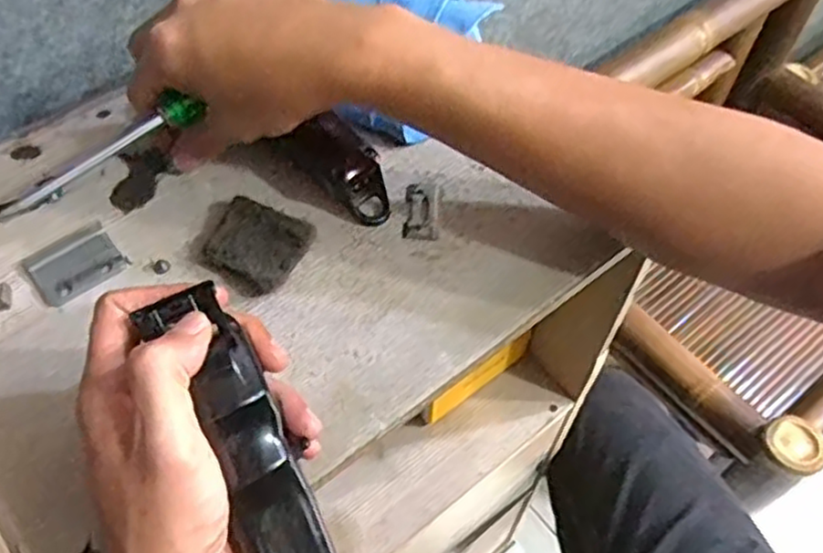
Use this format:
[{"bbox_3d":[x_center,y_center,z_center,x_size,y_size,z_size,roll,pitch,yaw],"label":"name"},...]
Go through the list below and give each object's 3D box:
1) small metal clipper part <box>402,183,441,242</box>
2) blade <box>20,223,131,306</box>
[{"bbox_3d":[0.006,-0.039,0.435,0.021,0.006,0.040,2,56,2],"label":"small metal clipper part"},{"bbox_3d":[-0.192,-0.008,0.413,0.047,0.004,0.041,-35,62,-21],"label":"blade"}]

